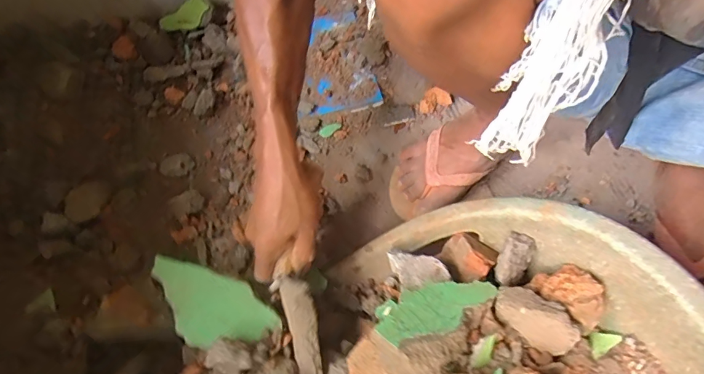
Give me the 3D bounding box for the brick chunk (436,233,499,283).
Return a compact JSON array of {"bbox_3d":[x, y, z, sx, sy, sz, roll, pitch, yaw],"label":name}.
[{"bbox_3d":[0.125,0.076,0.471,0.053,0.032,0.050,-1,62,3],"label":"brick chunk"}]

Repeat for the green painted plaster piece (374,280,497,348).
[{"bbox_3d":[0.081,0.113,0.409,0.133,0.007,0.044,-11,60,-29],"label":"green painted plaster piece"}]

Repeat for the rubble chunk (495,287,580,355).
[{"bbox_3d":[0.178,0.125,0.416,0.079,0.026,0.040,35,70,19],"label":"rubble chunk"}]

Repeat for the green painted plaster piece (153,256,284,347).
[{"bbox_3d":[-0.144,0.122,0.437,0.134,0.028,0.070,15,65,11],"label":"green painted plaster piece"}]

